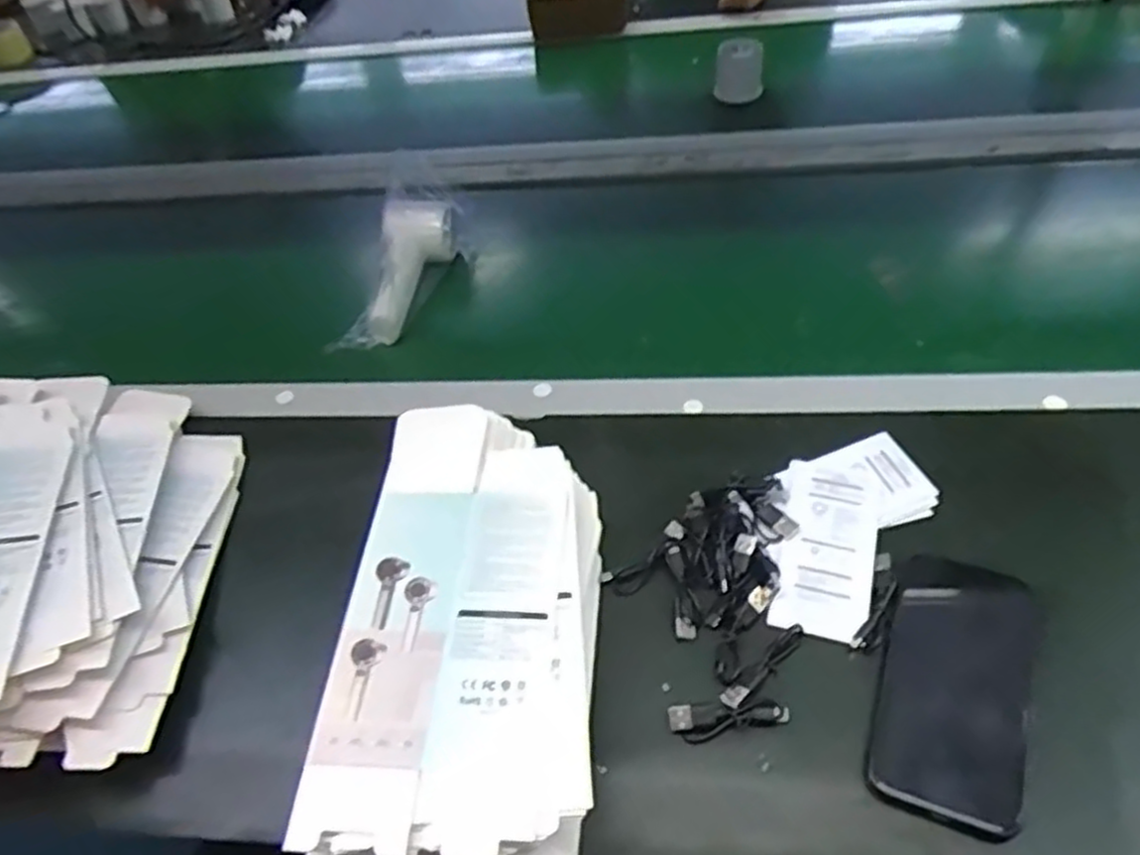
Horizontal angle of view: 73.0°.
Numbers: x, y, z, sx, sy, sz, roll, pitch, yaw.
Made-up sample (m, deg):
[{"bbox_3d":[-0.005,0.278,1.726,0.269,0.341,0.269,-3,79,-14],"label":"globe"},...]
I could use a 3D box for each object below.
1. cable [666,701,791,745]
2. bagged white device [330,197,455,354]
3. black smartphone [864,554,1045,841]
[{"bbox_3d":[0.087,0.159,0.426,0.064,0.007,0.019,-8,49,-1],"label":"cable"},{"bbox_3d":[-0.156,-0.140,0.689,0.068,0.064,0.159,7,50,12],"label":"bagged white device"},{"bbox_3d":[0.213,0.139,0.424,0.075,0.006,0.150,17,53,20],"label":"black smartphone"}]

